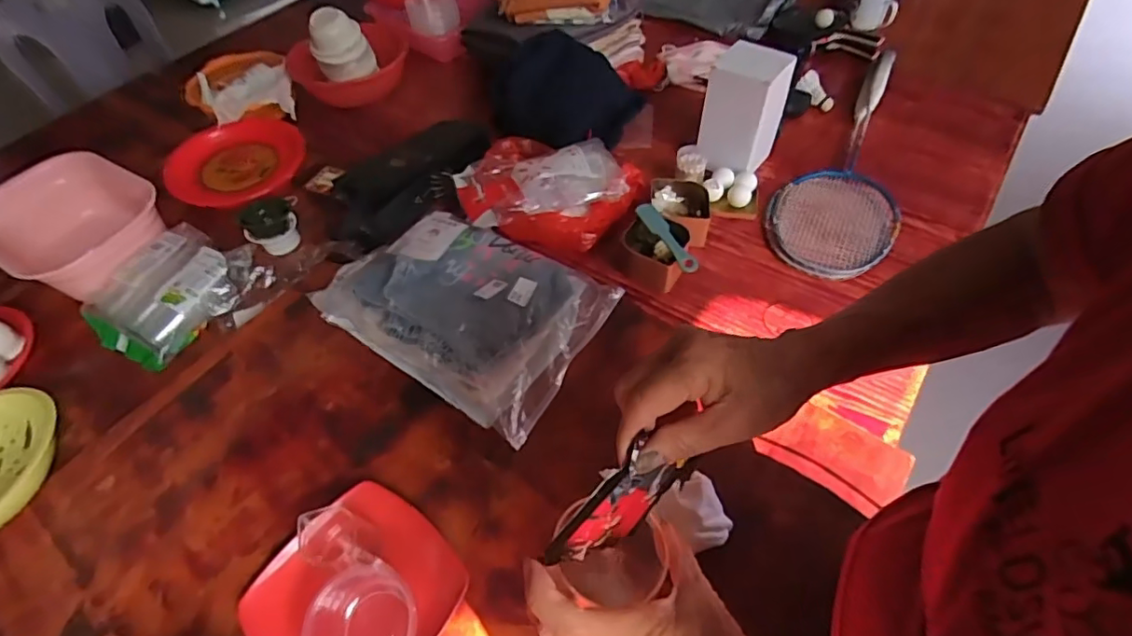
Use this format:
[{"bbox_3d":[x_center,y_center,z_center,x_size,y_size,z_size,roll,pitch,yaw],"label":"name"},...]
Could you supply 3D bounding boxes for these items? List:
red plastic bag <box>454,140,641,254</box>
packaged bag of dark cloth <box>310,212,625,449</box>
[{"bbox_3d":[-0.033,-0.226,0.970,0.311,0.085,0.229,8,56,11],"label":"red plastic bag"},{"bbox_3d":[-0.171,-0.035,0.846,0.426,0.064,0.282,24,60,20],"label":"packaged bag of dark cloth"}]

